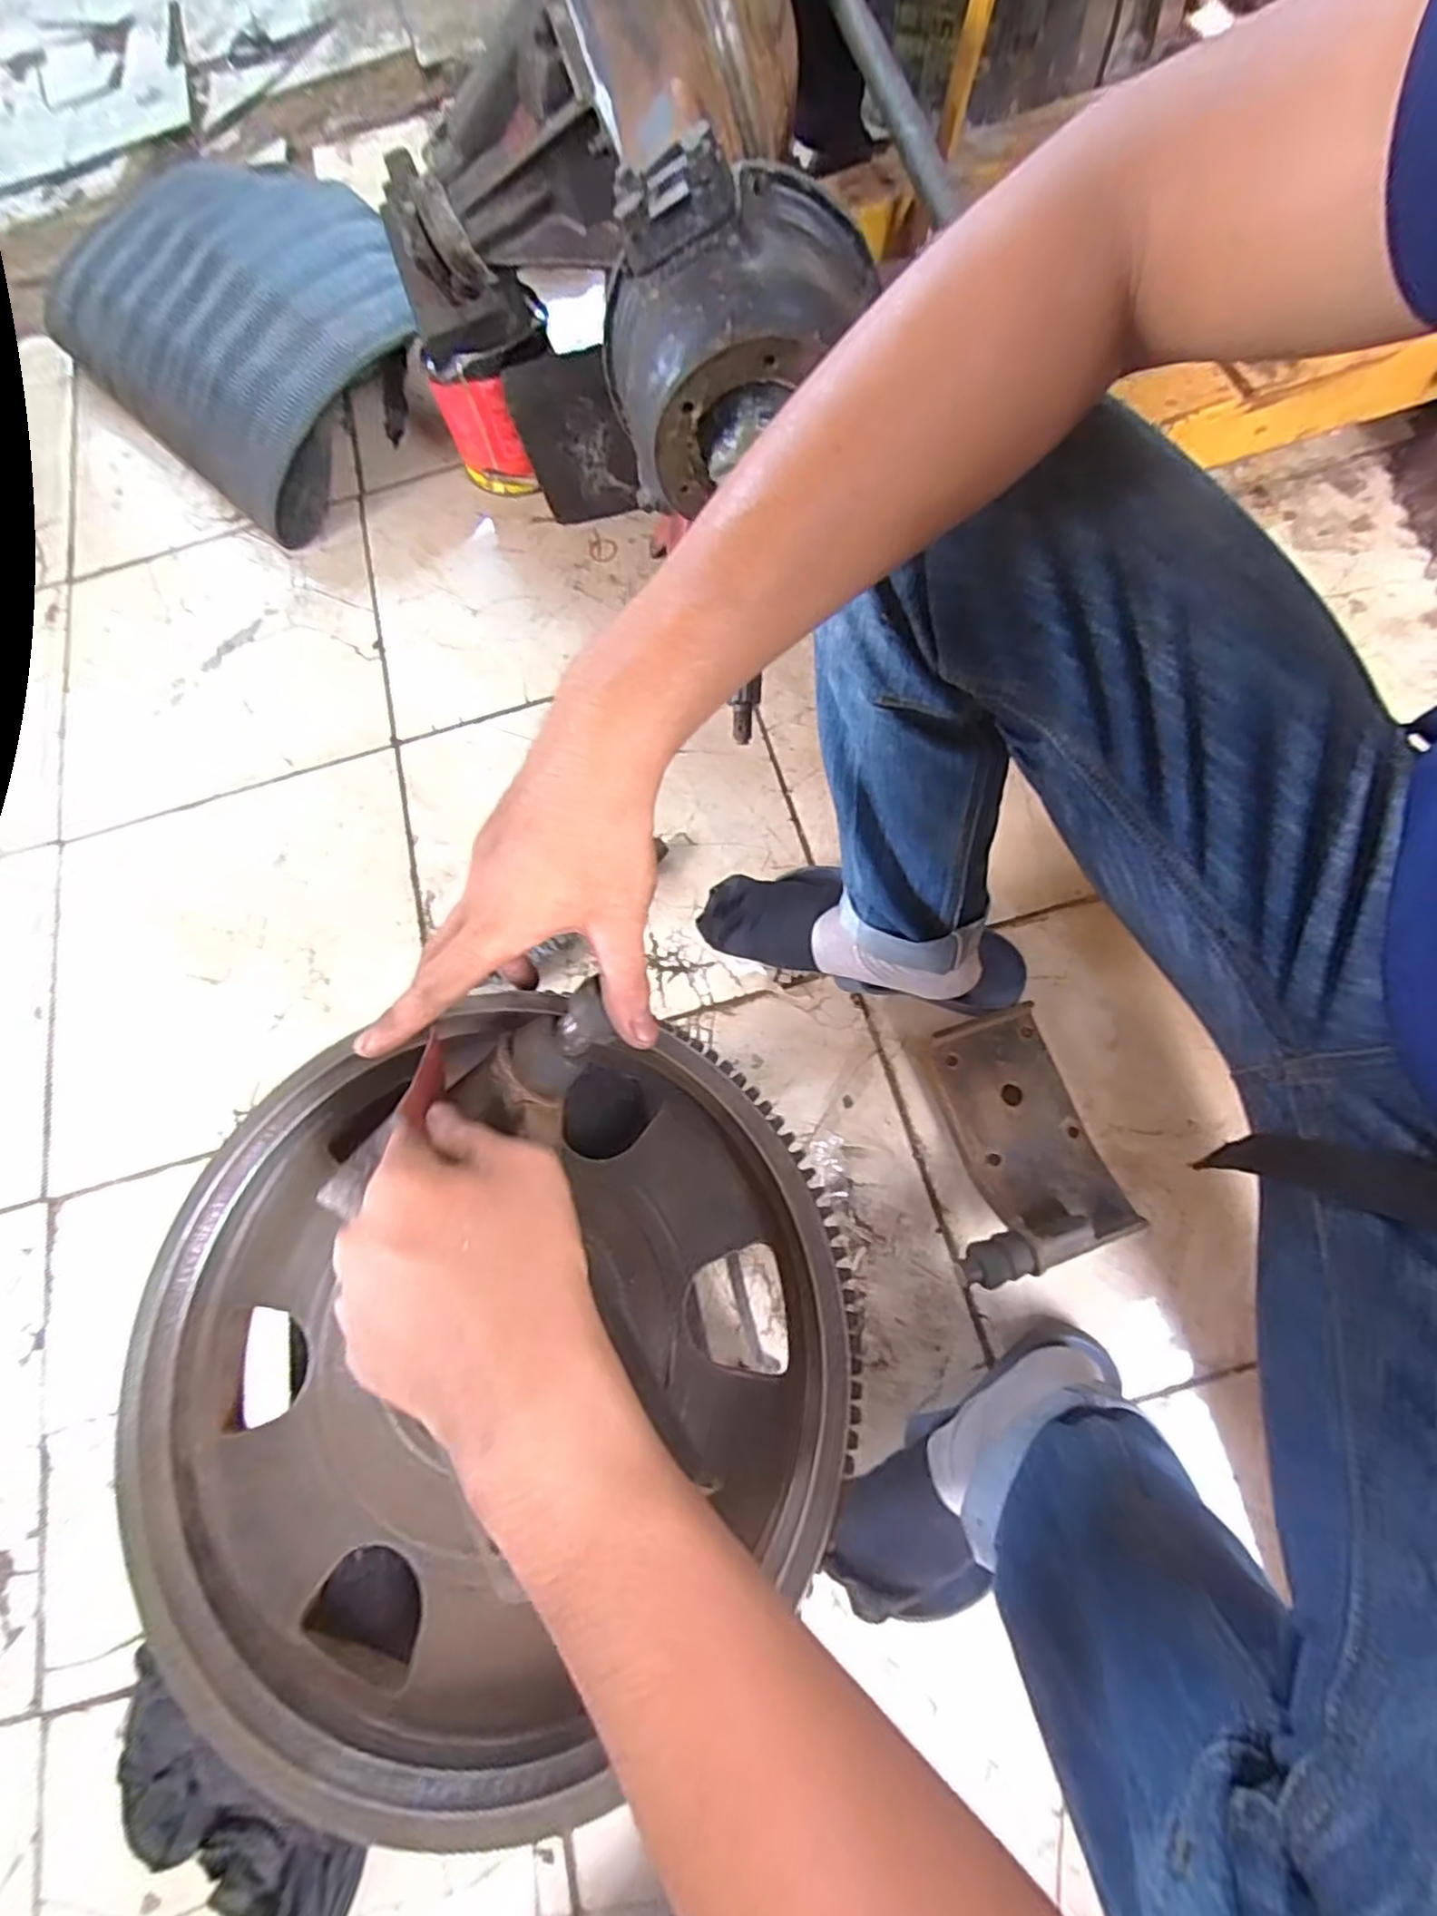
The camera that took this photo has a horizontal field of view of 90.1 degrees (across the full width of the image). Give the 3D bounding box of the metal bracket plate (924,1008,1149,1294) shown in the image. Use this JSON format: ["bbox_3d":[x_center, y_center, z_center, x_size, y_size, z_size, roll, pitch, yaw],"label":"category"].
[{"bbox_3d":[0.245,0.154,0.615,0.154,0.059,0.202,-20,72,-2],"label":"metal bracket plate"}]

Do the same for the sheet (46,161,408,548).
[{"bbox_3d":[-0.680,-0.912,0.973,0.718,0.147,0.391,42,80,16],"label":"sheet"}]

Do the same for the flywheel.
[{"bbox_3d":[-0.100,0.166,0.313,0.307,0.061,0.289,0,74,1],"label":"flywheel"}]

